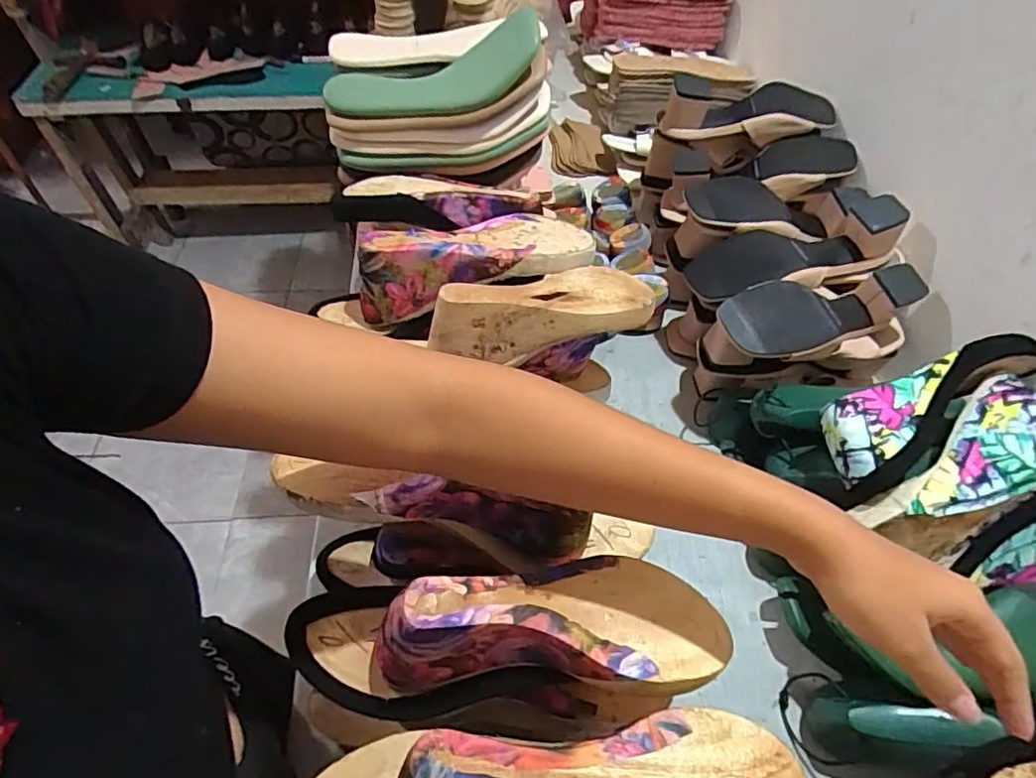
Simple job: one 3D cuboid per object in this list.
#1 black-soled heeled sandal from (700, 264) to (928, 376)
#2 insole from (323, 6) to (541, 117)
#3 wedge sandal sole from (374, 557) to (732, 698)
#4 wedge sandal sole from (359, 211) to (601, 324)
[{"bbox_3d":[0.332,-0.070,0.651,0.228,0.092,0.090,-13,54,-13],"label":"black-soled heeled sandal"},{"bbox_3d":[-0.088,-0.331,0.600,0.223,0.059,0.087,-14,53,5],"label":"insole"},{"bbox_3d":[0.021,0.154,0.377,0.215,0.073,0.072,5,52,1],"label":"wedge sandal sole"},{"bbox_3d":[-0.040,-0.124,0.573,0.232,0.068,0.084,-7,53,-8],"label":"wedge sandal sole"}]

